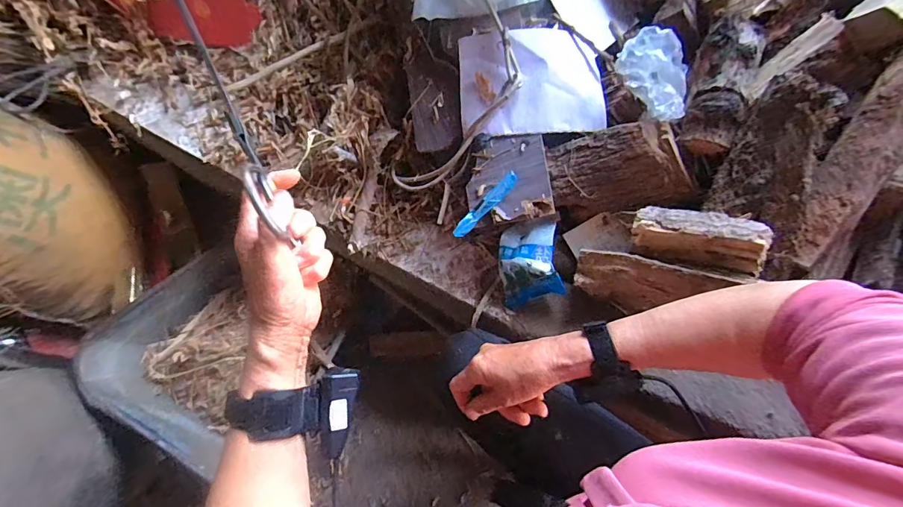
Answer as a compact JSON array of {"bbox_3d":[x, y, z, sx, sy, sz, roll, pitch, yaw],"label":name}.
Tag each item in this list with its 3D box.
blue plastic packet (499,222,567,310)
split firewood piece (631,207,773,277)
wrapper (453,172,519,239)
[{"bbox_3d":[0.120,0.012,0.650,0.103,0.055,0.110,-12,65,17],"label":"blue plastic packet"},{"bbox_3d":[0.302,-0.021,0.520,0.148,0.045,0.059,15,74,35],"label":"split firewood piece"},{"bbox_3d":[0.048,-0.068,0.603,0.119,0.007,0.021,-45,77,9],"label":"wrapper"}]

